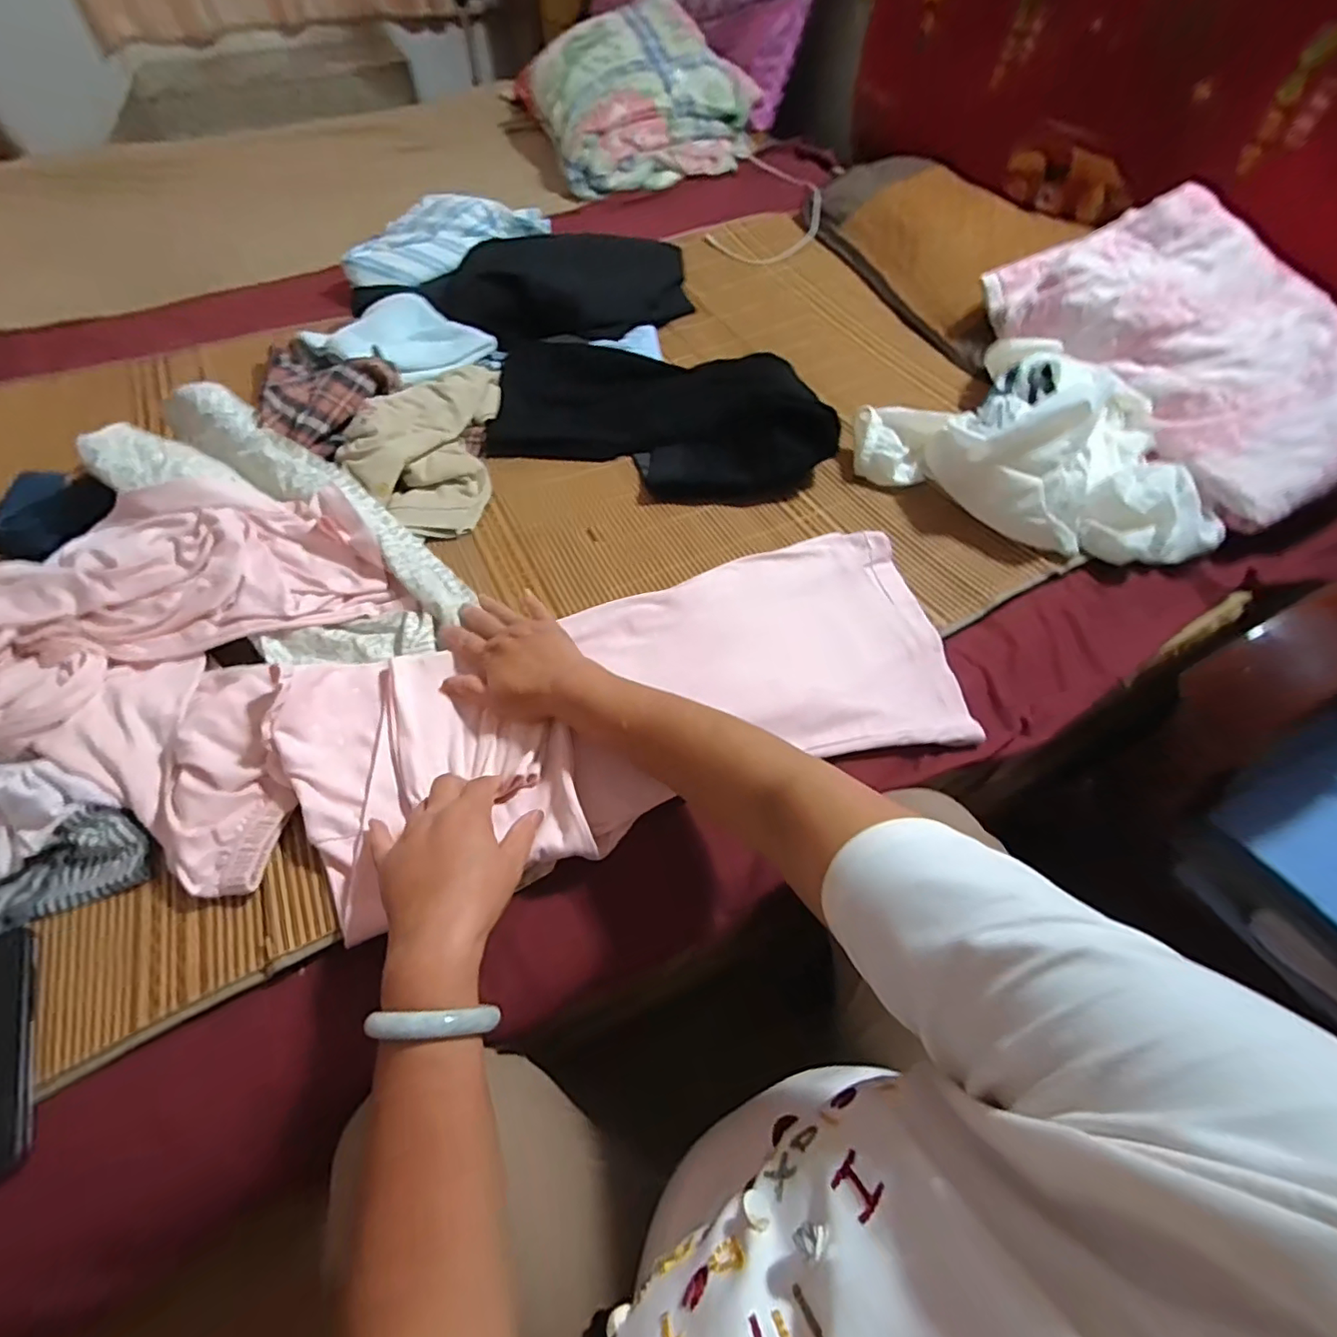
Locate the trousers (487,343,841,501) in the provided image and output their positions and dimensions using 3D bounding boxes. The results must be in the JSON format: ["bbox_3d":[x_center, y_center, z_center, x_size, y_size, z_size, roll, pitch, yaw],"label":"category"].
[{"bbox_3d":[-0.018,-0.352,0.763,0.469,0.070,0.233,9,57,6],"label":"trousers"}]

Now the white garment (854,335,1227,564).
[{"bbox_3d":[0.457,-0.277,0.682,0.269,0.120,0.397,-38,64,-22],"label":"white garment"}]

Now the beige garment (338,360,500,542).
[{"bbox_3d":[-0.311,-0.295,0.725,0.159,0.081,0.298,-3,56,-1],"label":"beige garment"}]

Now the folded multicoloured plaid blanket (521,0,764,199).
[{"bbox_3d":[-0.043,-1.314,1.311,0.499,0.206,0.423,-17,58,-11],"label":"folded multicoloured plaid blanket"}]

